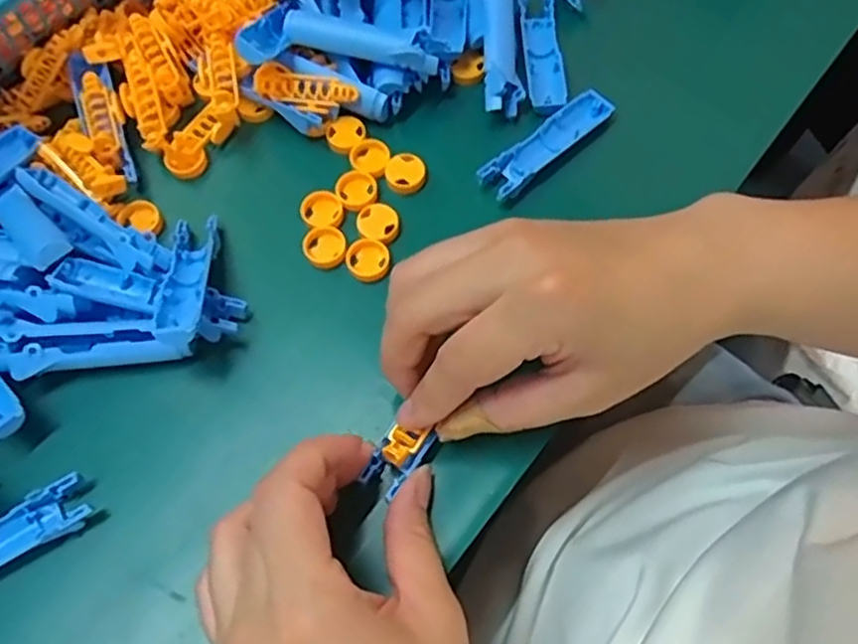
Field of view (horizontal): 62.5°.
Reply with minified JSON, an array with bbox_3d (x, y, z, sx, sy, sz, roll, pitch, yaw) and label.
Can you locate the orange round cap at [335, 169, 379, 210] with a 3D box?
[{"bbox_3d":[-0.035,-0.064,0.340,0.021,0.004,0.020,-1,65,1],"label":"orange round cap"}]

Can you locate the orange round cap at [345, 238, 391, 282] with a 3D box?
[{"bbox_3d":[-0.028,-0.029,0.326,0.020,0.007,0.019,-1,65,1],"label":"orange round cap"}]

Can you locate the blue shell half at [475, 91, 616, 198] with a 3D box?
[{"bbox_3d":[0.059,-0.087,0.346,0.078,0.009,0.020,-39,70,-15],"label":"blue shell half"}]

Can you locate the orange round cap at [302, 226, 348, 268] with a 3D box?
[{"bbox_3d":[-0.048,-0.035,0.329,0.020,0.005,0.020,-1,65,1],"label":"orange round cap"}]

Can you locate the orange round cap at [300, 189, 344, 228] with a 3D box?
[{"bbox_3d":[-0.051,-0.054,0.338,0.019,0.008,0.018,-1,65,1],"label":"orange round cap"}]

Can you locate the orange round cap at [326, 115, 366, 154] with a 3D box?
[{"bbox_3d":[-0.042,-0.094,0.352,0.020,0.005,0.018,-36,69,-14],"label":"orange round cap"}]

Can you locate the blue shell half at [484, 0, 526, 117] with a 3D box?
[{"bbox_3d":[0.037,-0.144,0.357,0.018,0.012,0.080,-1,78,1],"label":"blue shell half"}]

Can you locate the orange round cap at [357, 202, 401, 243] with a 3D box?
[{"bbox_3d":[-0.024,-0.047,0.331,0.020,0.004,0.018,28,69,13],"label":"orange round cap"}]

